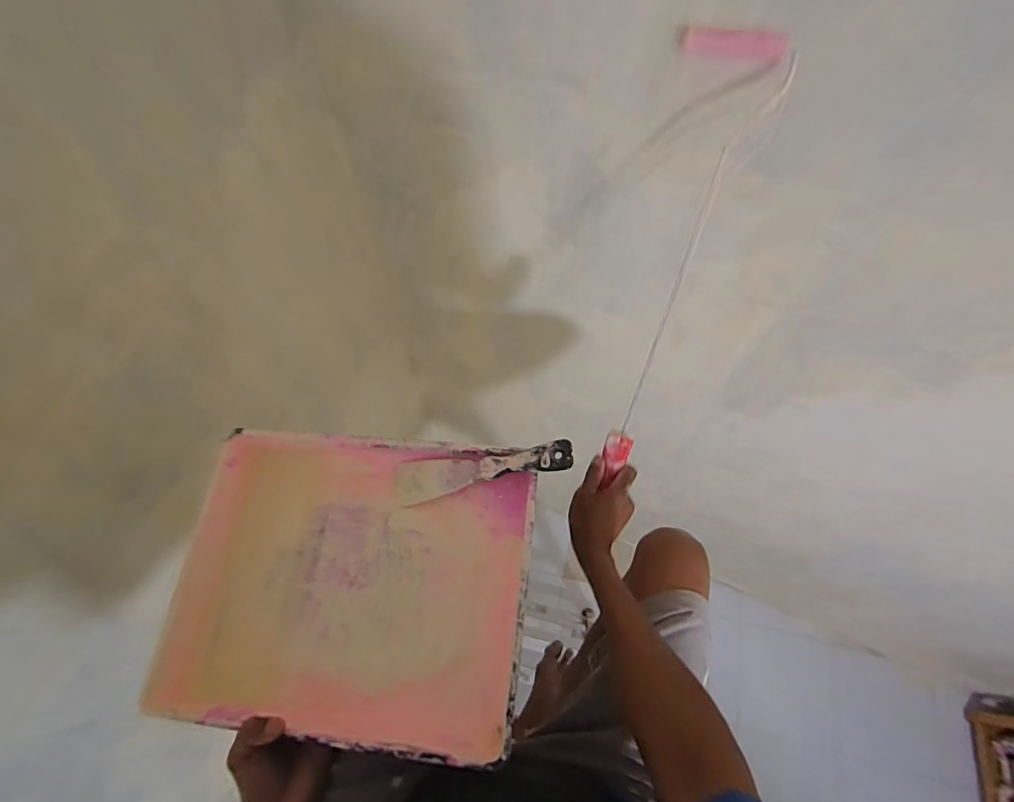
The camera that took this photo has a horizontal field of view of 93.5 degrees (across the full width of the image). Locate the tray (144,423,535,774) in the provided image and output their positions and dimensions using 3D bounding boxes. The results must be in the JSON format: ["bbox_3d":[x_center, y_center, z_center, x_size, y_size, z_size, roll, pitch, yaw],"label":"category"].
[{"bbox_3d":[-0.153,0.180,0.495,0.348,0.094,0.273,2,62,14],"label":"tray"}]

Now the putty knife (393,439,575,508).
[{"bbox_3d":[-0.031,0.074,0.502,0.204,0.013,0.045,-13,63,21],"label":"putty knife"}]

